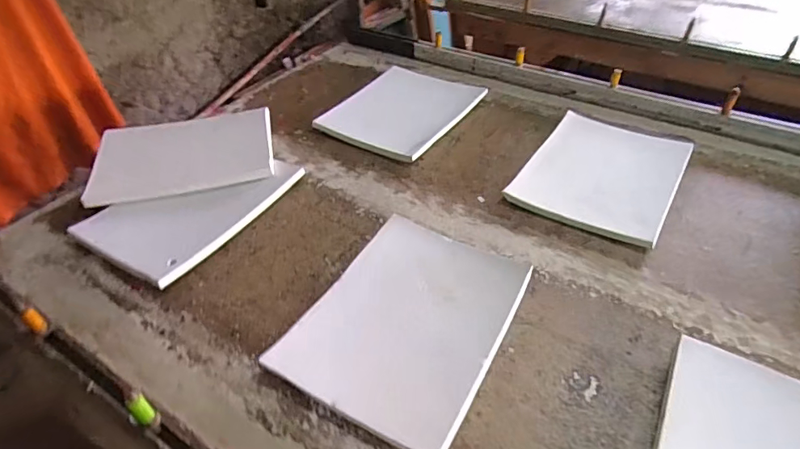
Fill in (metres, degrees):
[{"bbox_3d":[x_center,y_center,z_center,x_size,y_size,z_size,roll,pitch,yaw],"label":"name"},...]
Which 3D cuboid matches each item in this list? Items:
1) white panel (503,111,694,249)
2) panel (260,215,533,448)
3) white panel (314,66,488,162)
[{"bbox_3d":[0.314,-0.080,0.722,0.205,0.030,0.258,24,49,25],"label":"white panel"},{"bbox_3d":[0.014,0.105,0.536,0.200,0.024,0.269,21,47,22],"label":"panel"},{"bbox_3d":[0.005,-0.217,0.878,0.200,0.031,0.255,25,49,25],"label":"white panel"}]

